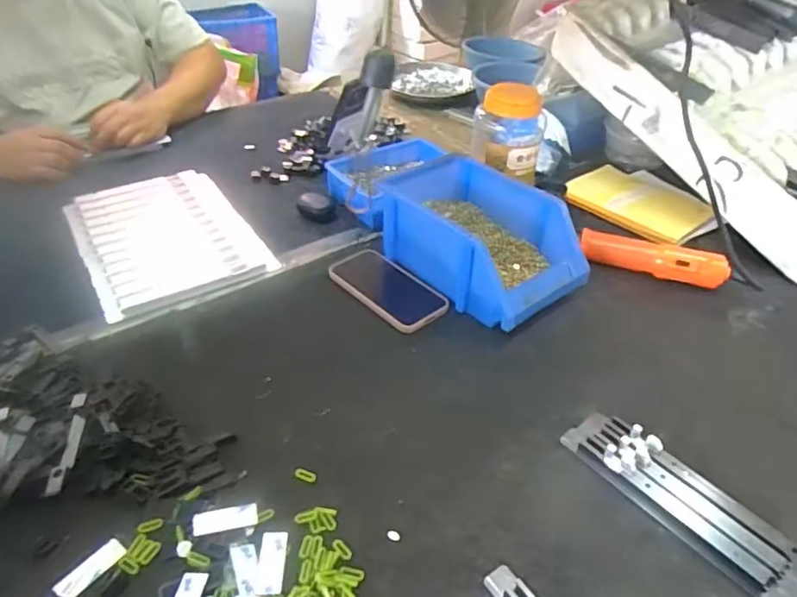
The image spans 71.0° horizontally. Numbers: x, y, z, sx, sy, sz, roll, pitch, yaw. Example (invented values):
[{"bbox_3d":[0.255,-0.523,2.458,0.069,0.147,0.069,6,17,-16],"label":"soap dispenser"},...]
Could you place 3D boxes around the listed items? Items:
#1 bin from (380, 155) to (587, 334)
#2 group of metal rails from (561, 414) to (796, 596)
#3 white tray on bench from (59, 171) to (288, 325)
[{"bbox_3d":[0.103,-0.074,0.723,0.145,0.112,0.249,-27,48,-32],"label":"bin"},{"bbox_3d":[0.247,0.176,0.490,0.056,0.024,0.207,-27,48,-32],"label":"group of metal rails"},{"bbox_3d":[-0.342,-0.100,0.812,0.219,0.010,0.315,-21,45,-27],"label":"white tray on bench"}]

